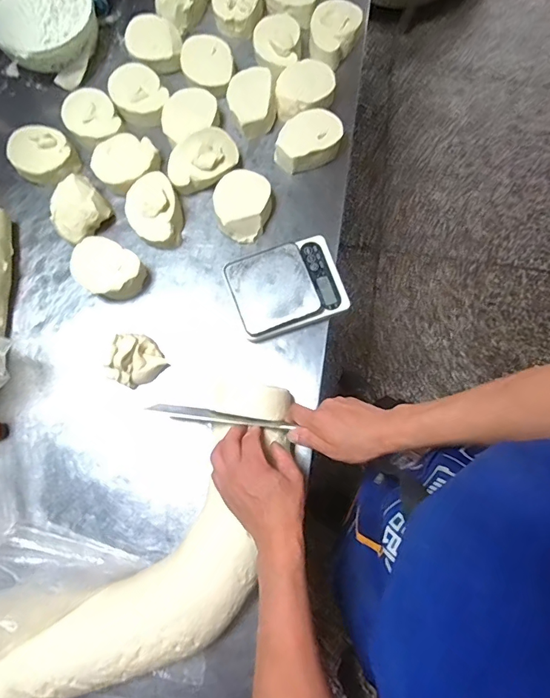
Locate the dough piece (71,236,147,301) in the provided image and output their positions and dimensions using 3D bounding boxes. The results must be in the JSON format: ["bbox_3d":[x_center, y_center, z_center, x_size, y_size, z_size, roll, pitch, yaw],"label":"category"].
[{"bbox_3d":[-0.266,-0.125,0.683,0.109,0.060,0.086,37,79,10],"label":"dough piece"}]

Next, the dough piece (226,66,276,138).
[{"bbox_3d":[-0.040,-0.434,0.759,0.083,0.041,0.113,-6,75,-1],"label":"dough piece"}]

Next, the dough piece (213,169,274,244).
[{"bbox_3d":[-0.055,-0.235,0.715,0.092,0.050,0.107,13,76,4],"label":"dough piece"}]

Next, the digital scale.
[{"bbox_3d":[0.020,-0.099,0.681,0.172,0.027,0.132,-19,76,-4],"label":"digital scale"}]

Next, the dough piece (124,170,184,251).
[{"bbox_3d":[-0.201,-0.227,0.713,0.088,0.037,0.123,-13,76,-3],"label":"dough piece"}]

